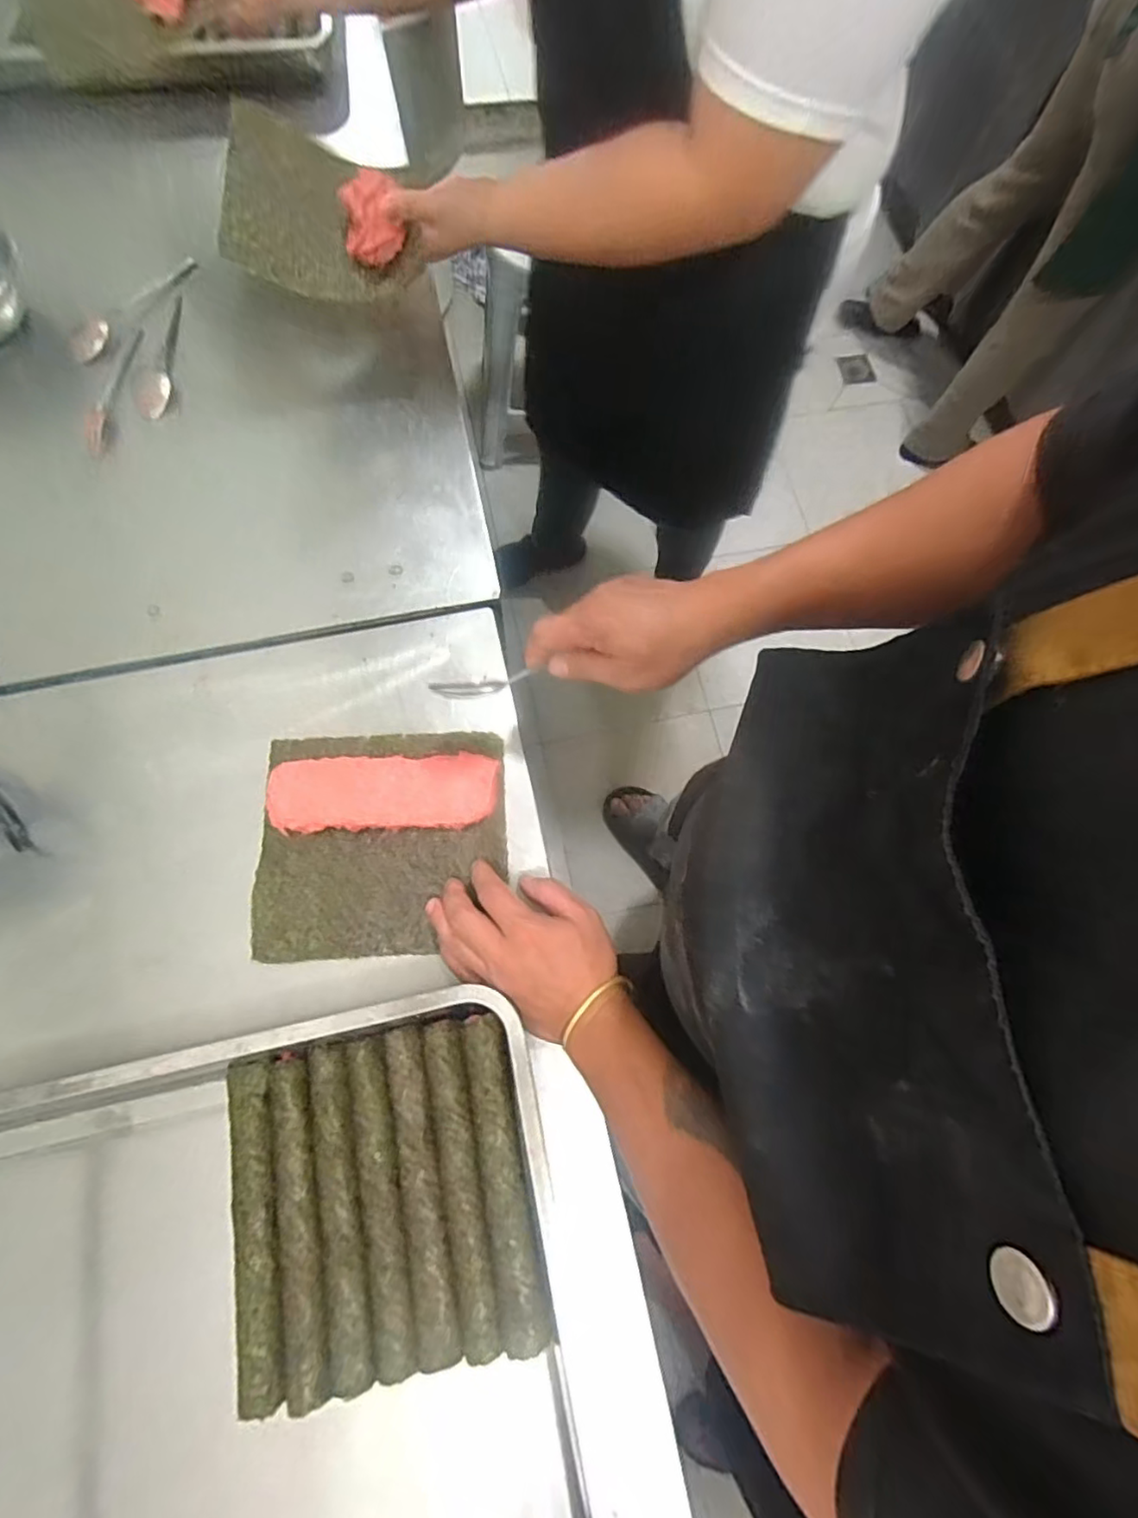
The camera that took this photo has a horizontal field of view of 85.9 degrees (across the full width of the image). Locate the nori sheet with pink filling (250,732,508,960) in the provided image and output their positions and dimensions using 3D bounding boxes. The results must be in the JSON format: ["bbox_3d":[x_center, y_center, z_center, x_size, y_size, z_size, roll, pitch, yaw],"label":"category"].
[{"bbox_3d":[-0.155,0.067,0.509,0.196,0.015,0.182,-2,74,-1],"label":"nori sheet with pink filling"}]

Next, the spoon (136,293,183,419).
[{"bbox_3d":[-0.426,-0.425,0.642,0.032,0.013,0.151,1,74,0],"label":"spoon"}]

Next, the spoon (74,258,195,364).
[{"bbox_3d":[-0.468,-0.491,0.659,0.026,0.023,0.172,31,76,8],"label":"spoon"}]

